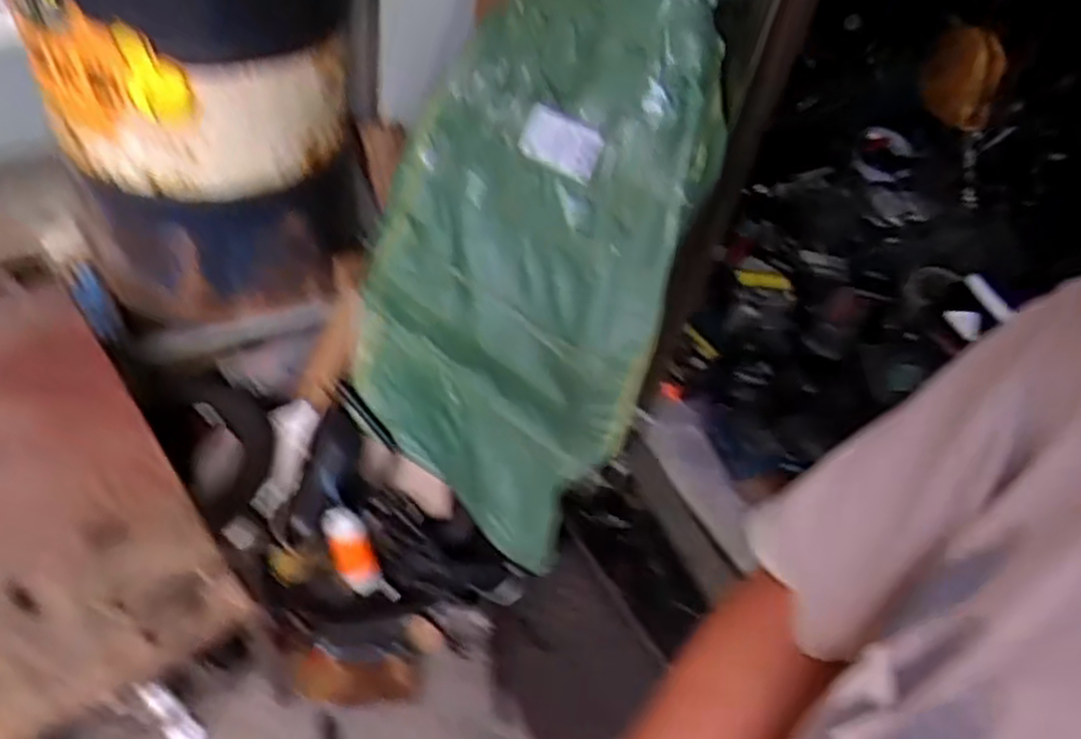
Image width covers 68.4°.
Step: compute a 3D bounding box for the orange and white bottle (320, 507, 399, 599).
[{"bbox_3d":[-0.348,0.347,1.492,0.069,0.064,0.188,-32,99,-29],"label":"orange and white bottle"}]

